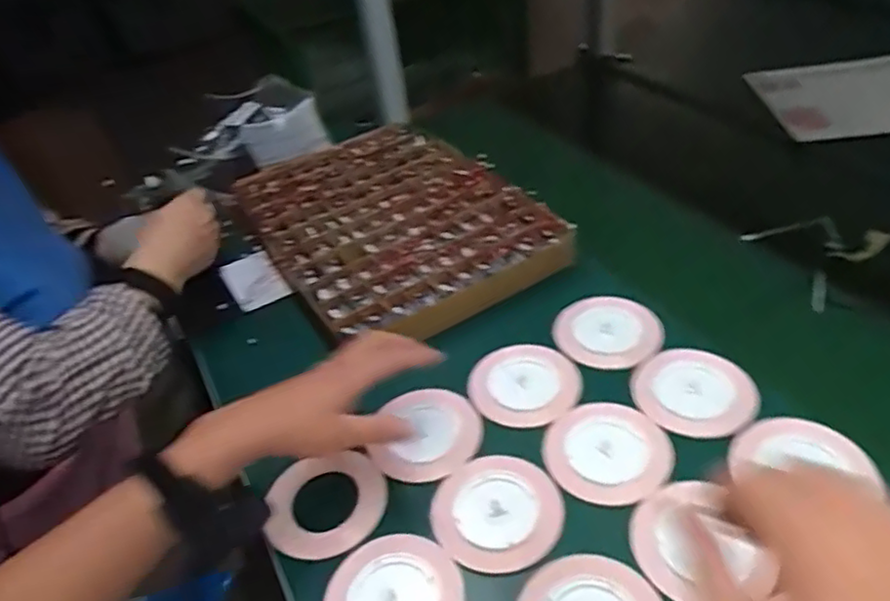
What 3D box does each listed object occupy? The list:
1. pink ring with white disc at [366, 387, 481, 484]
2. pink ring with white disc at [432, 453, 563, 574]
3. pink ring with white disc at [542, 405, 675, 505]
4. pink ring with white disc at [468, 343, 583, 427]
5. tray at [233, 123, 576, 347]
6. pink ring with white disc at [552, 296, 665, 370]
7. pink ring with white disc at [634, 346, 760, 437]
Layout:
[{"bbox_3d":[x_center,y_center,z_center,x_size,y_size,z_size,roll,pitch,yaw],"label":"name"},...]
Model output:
[{"bbox_3d":[-0.015,0.120,0.592,0.090,0.010,0.101,1,41,13],"label":"pink ring with white disc"},{"bbox_3d":[0.042,0.166,0.522,0.098,0.005,0.100,-6,40,5],"label":"pink ring with white disc"},{"bbox_3d":[0.138,0.124,0.550,0.099,0.015,0.097,-6,40,5],"label":"pink ring with white disc"},{"bbox_3d":[0.076,0.075,0.618,0.102,0.006,0.097,-6,40,5],"label":"pink ring with white disc"},{"bbox_3d":[-0.076,-0.112,0.817,0.287,0.037,0.406,-24,46,-22],"label":"tray"},{"bbox_3d":[0.164,0.028,0.653,0.103,0.008,0.098,-2,42,2],"label":"pink ring with white disc"},{"bbox_3d":[0.222,0.079,0.582,0.097,0.016,0.097,-6,40,5],"label":"pink ring with white disc"}]

